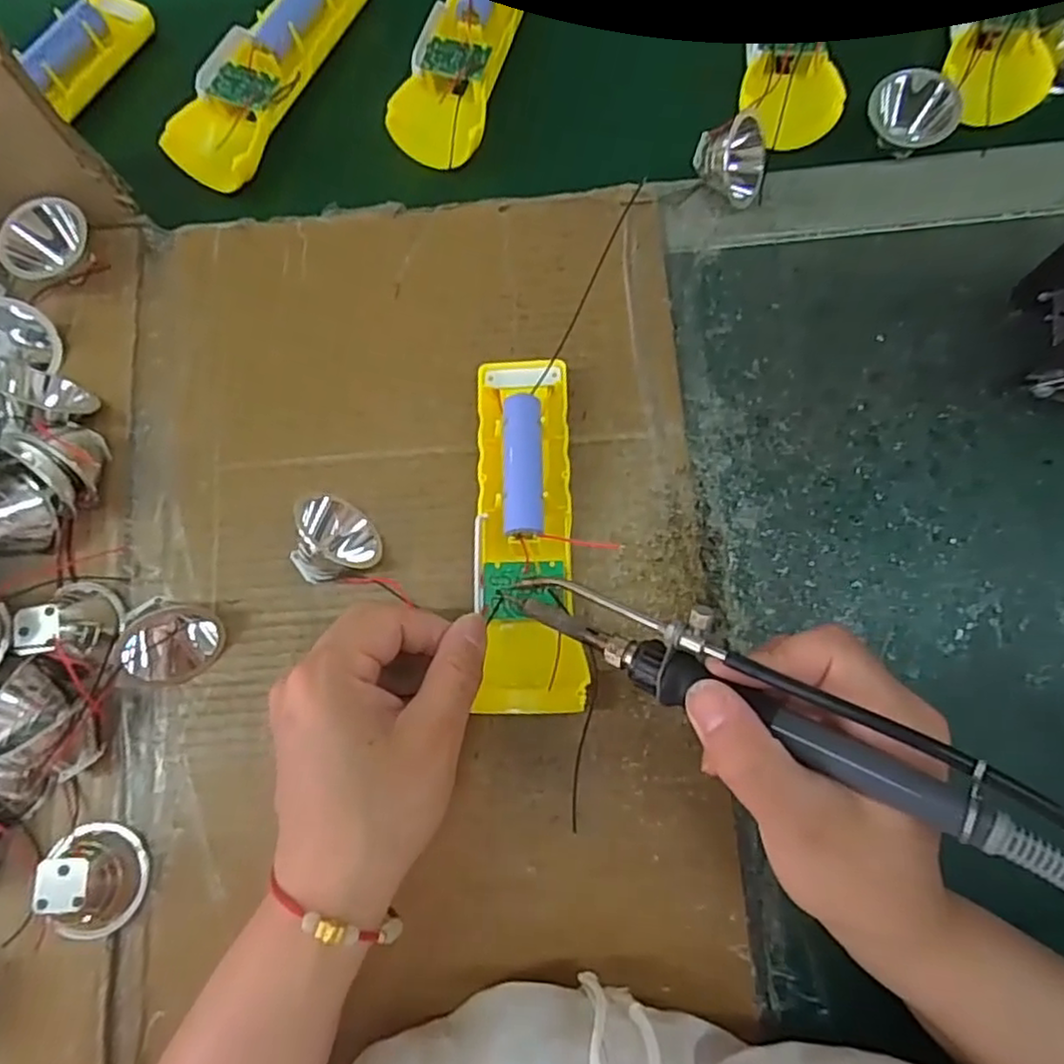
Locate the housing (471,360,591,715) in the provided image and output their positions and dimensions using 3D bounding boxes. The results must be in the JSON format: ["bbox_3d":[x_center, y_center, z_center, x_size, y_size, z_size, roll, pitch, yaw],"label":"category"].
[{"bbox_3d":[-0.002,-0.001,0.307,0.044,0.019,0.157,-1,79,0],"label":"housing"}]

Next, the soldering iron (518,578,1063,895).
[{"bbox_3d":[0.086,0.060,0.227,0.216,0.028,0.028,22,72,27],"label":"soldering iron"}]

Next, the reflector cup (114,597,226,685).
[{"bbox_3d":[-0.158,0.049,0.306,0.033,0.029,0.035,0,71,0],"label":"reflector cup"}]

